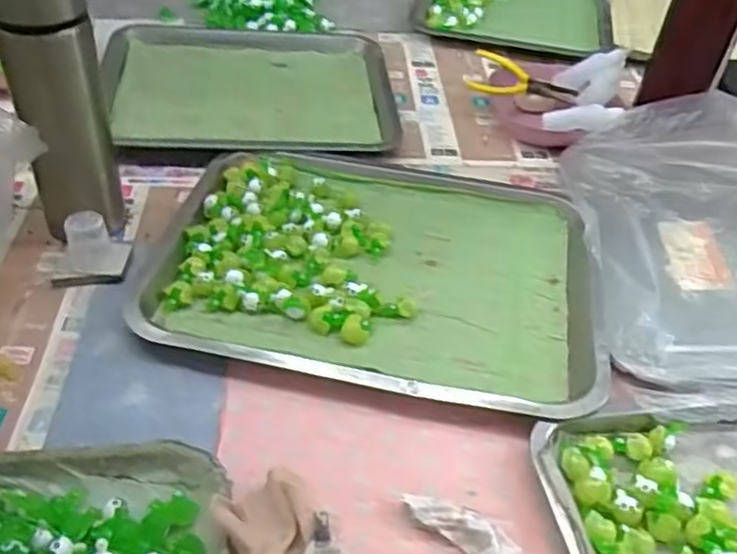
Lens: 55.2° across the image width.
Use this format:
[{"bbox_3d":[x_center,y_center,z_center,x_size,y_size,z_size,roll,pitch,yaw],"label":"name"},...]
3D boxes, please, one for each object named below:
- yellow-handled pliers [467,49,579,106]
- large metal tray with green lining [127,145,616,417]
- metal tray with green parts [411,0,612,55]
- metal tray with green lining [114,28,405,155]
[{"bbox_3d":[0.171,-0.215,0.780,0.114,0.012,0.060,15,64,3],"label":"yellow-handled pliers"},{"bbox_3d":[0.008,-0.018,0.578,0.344,0.021,0.265,10,43,4],"label":"large metal tray with green lining"},{"bbox_3d":[0.209,-0.410,1.014,0.244,0.016,0.321,10,43,5],"label":"metal tray with green parts"},{"bbox_3d":[-0.131,-0.211,0.781,0.304,0.019,0.260,-1,44,-7],"label":"metal tray with green lining"}]

